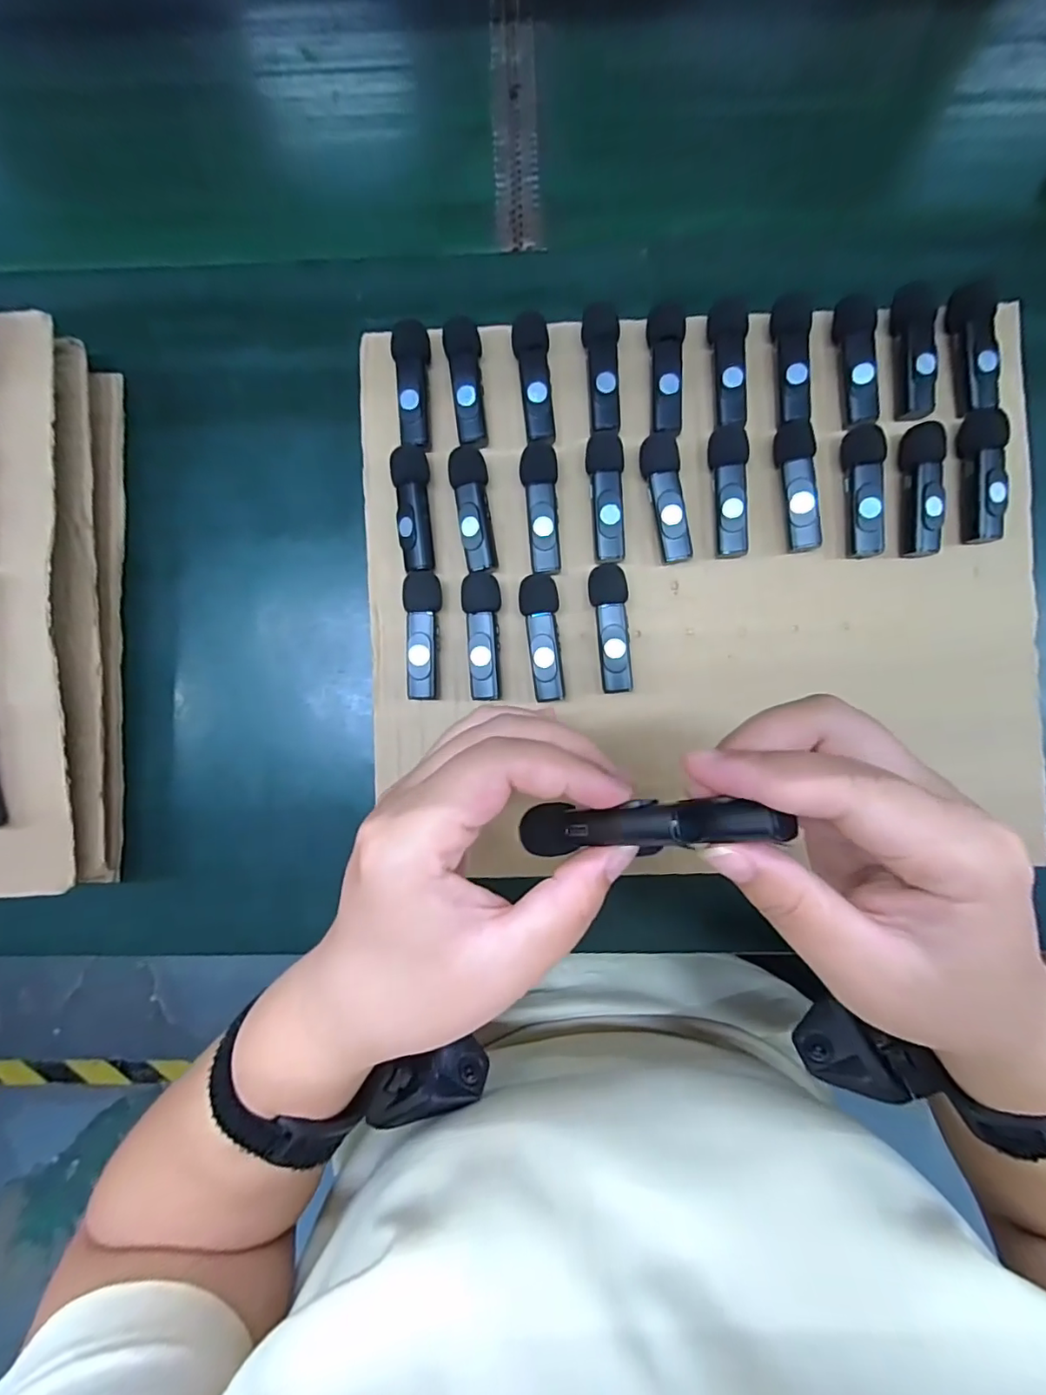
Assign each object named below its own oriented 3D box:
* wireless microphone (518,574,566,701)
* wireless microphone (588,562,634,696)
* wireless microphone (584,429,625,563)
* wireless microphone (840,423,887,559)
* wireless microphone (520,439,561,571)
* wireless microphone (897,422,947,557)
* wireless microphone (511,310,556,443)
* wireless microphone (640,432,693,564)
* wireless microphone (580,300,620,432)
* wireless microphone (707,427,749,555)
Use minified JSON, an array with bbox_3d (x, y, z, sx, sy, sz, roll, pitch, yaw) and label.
[{"bbox_3d":[0.010,-0.031,0.280,0.019,0.016,0.064,-5,86,1],"label":"wireless microphone"},{"bbox_3d":[0.046,-0.035,0.280,0.018,0.017,0.064,-7,86,1],"label":"wireless microphone"},{"bbox_3d":[0.043,-0.104,0.281,0.018,0.015,0.066,-4,86,1],"label":"wireless microphone"},{"bbox_3d":[0.174,-0.105,0.278,0.014,0.018,0.064,-3,86,1],"label":"wireless microphone"},{"bbox_3d":[0.009,-0.098,0.281,0.018,0.013,0.066,-4,86,1],"label":"wireless microphone"},{"bbox_3d":[0.203,-0.105,0.274,0.015,0.013,0.064,0,86,1],"label":"wireless microphone"},{"bbox_3d":[0.005,-0.166,0.281,0.018,0.013,0.064,-4,86,1],"label":"wireless microphone"},{"bbox_3d":[0.073,-0.102,0.280,0.018,0.015,0.065,-8,86,1],"label":"wireless microphone"},{"bbox_3d":[0.040,-0.171,0.281,0.019,0.011,0.064,-1,86,1],"label":"wireless microphone"},{"bbox_3d":[0.106,-0.106,0.279,0.018,0.016,0.065,-2,86,1],"label":"wireless microphone"}]

